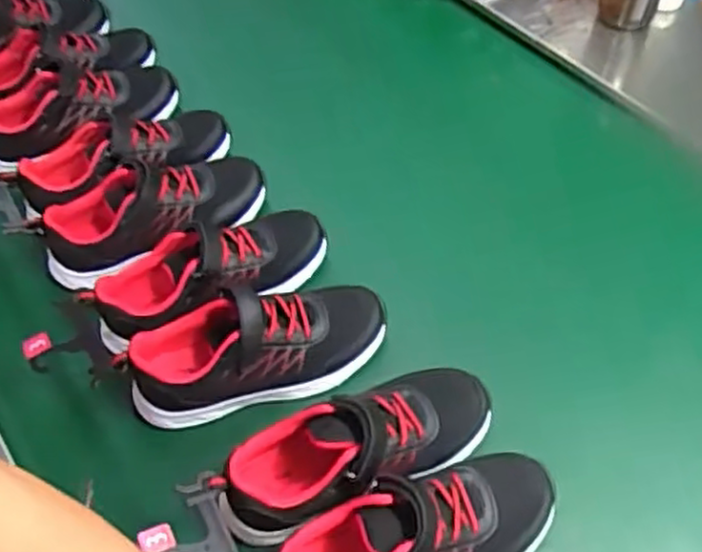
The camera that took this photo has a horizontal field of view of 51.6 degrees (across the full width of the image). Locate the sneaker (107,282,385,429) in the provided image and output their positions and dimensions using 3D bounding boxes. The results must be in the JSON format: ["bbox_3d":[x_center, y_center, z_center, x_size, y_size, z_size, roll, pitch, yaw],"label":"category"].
[{"bbox_3d":[-0.082,0.060,0.658,0.232,0.080,0.084,-16,53,-12],"label":"sneaker"}]

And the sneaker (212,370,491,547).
[{"bbox_3d":[0.007,0.144,0.600,0.235,0.087,0.084,-24,55,-17],"label":"sneaker"}]

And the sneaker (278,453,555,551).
[{"bbox_3d":[0.050,0.197,0.546,0.222,0.073,0.082,-18,54,-13],"label":"sneaker"}]

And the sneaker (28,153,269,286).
[{"bbox_3d":[-0.202,-0.069,0.753,0.228,0.075,0.088,-20,54,-14],"label":"sneaker"}]

